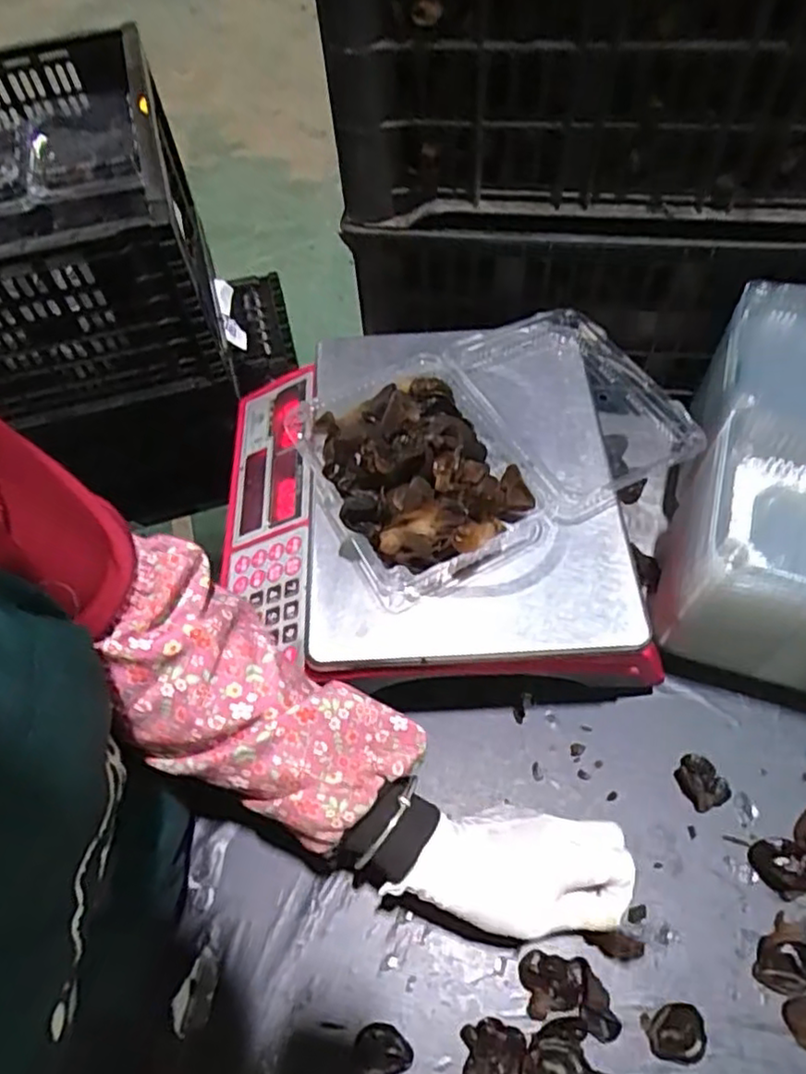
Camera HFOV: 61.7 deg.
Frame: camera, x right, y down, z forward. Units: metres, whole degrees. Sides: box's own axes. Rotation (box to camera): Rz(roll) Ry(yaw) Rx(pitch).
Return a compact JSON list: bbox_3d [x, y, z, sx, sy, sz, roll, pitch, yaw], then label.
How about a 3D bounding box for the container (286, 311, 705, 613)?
[{"bbox_3d":[0.067,-0.081,0.497,0.265,0.057,0.182,-25,58,-11],"label":"container"}]

